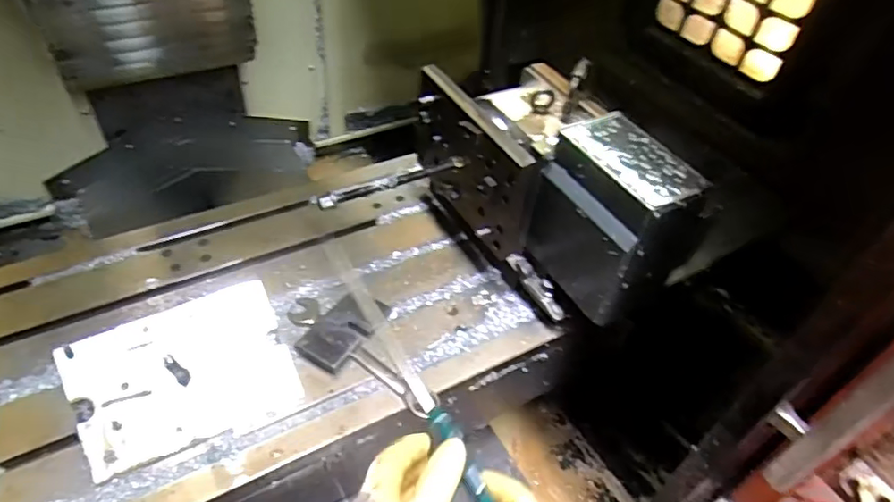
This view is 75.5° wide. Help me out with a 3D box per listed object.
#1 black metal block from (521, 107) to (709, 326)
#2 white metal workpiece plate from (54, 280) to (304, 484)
[{"bbox_3d":[0.242,-0.050,0.873,0.130,0.237,0.201,-19,52,-23],"label":"black metal block"},{"bbox_3d":[-0.365,0.174,0.808,0.276,0.016,0.191,-19,84,-25],"label":"white metal workpiece plate"}]

